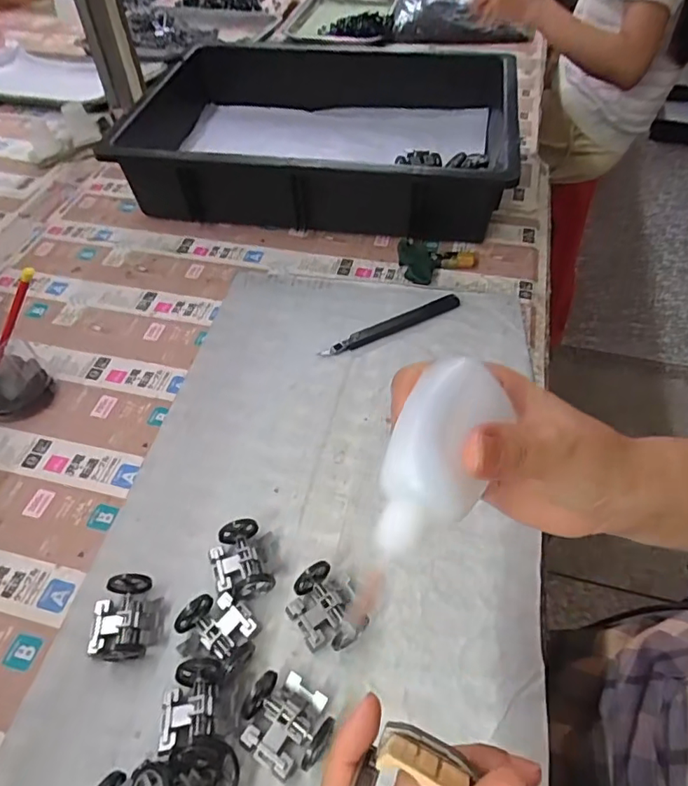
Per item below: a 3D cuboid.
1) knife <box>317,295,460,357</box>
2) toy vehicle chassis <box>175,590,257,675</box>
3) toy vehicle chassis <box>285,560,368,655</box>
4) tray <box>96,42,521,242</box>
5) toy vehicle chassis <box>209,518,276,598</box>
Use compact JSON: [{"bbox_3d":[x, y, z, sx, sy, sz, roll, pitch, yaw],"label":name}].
[{"bbox_3d":[0.048,-0.066,0.503,0.151,0.006,0.019,-21,54,-16],"label":"knife"},{"bbox_3d":[-0.075,0.146,0.324,0.049,0.023,0.035,30,57,22],"label":"toy vehicle chassis"},{"bbox_3d":[-0.010,0.137,0.330,0.044,0.022,0.049,-31,57,-22],"label":"toy vehicle chassis"},{"bbox_3d":[-0.020,-0.321,0.656,0.431,0.107,0.316,7,52,6],"label":"tray"},{"bbox_3d":[-0.071,0.114,0.352,0.034,0.023,0.049,-17,53,-13],"label":"toy vehicle chassis"}]

